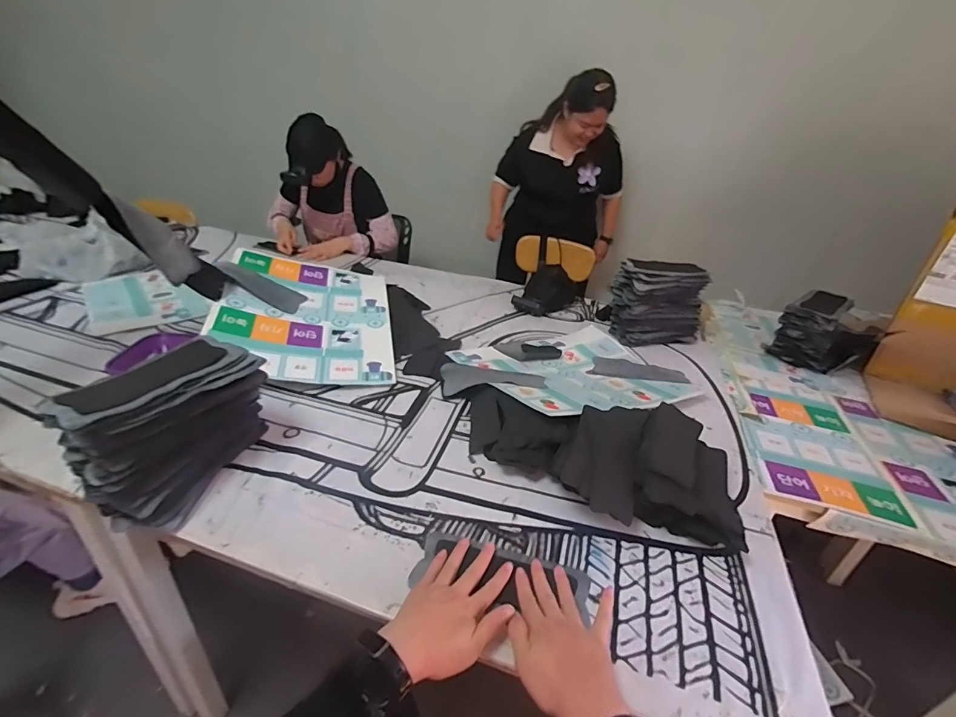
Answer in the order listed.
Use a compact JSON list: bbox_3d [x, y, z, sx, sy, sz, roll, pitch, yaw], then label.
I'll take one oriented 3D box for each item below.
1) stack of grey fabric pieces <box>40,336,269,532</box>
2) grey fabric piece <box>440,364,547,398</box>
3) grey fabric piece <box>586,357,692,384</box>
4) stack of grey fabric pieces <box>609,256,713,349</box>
[{"bbox_3d":[-0.438,0.098,0.643,0.127,0.190,0.238,15,32,15],"label":"stack of grey fabric pieces"},{"bbox_3d":[0.030,0.049,0.933,0.219,0.051,0.097,8,31,4],"label":"grey fabric piece"},{"bbox_3d":[0.387,0.029,1.071,0.236,0.007,0.097,7,28,1],"label":"grey fabric piece"},{"bbox_3d":[0.493,-0.149,1.196,0.257,0.207,0.104,-7,33,-20],"label":"stack of grey fabric pieces"}]

